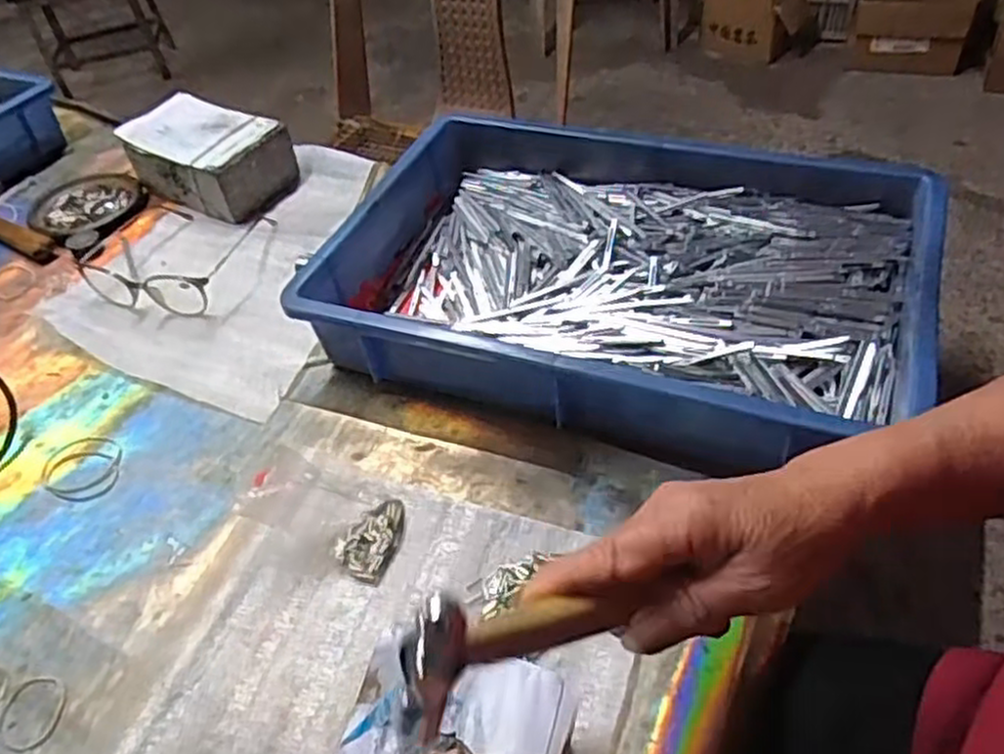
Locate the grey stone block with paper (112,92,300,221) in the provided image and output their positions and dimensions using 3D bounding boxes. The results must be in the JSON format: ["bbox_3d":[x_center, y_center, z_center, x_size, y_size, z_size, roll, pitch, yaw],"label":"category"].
[{"bbox_3d":[-0.307,-0.234,0.798,0.155,0.071,0.098,18,50,22],"label":"grey stone block with paper"}]

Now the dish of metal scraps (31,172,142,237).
[{"bbox_3d":[-0.434,-0.182,0.803,0.103,0.013,0.111,0,45,0],"label":"dish of metal scraps"}]

